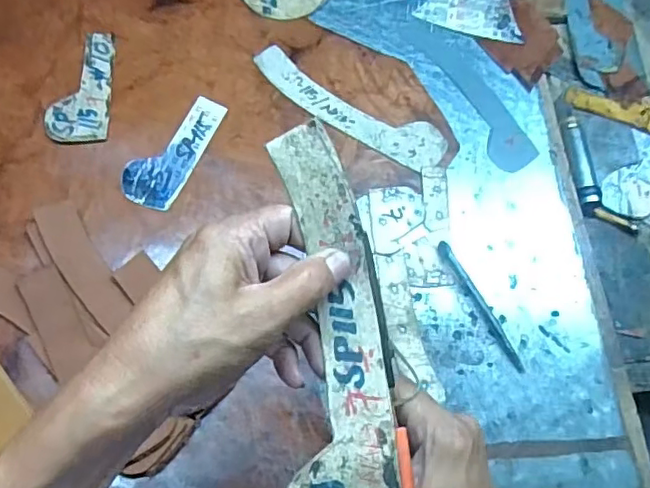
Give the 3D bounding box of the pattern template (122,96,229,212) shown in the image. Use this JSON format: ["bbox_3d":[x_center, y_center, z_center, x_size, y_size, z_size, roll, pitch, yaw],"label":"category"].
[{"bbox_3d":[-0.141,-0.088,0.546,0.051,0.004,0.121,25,69,0],"label":"pattern template"}]

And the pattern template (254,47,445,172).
[{"bbox_3d":[0.024,-0.134,0.592,0.207,0.004,0.051,27,71,1],"label":"pattern template"}]

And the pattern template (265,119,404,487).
[{"bbox_3d":[0.003,0.046,0.287,0.053,0.023,0.201,-5,81,-2],"label":"pattern template"}]

